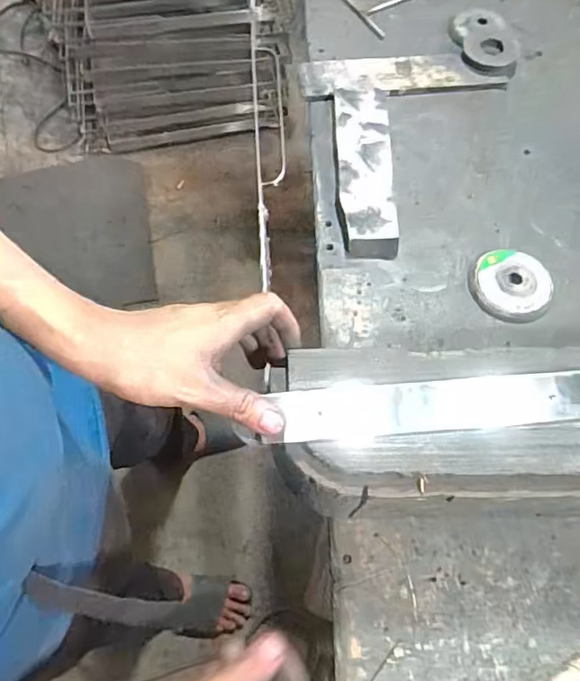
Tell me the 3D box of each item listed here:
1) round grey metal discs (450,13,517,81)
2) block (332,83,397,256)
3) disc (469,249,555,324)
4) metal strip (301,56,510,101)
[{"bbox_3d":[0.256,-0.388,0.720,0.077,0.018,0.122,-10,65,-2],"label":"round grey metal discs"},{"bbox_3d":[0.085,-0.207,0.638,0.064,0.029,0.252,1,65,3],"label":"block"},{"bbox_3d":[0.229,-0.059,0.574,0.082,0.011,0.081,-1,65,2],"label":"disc"},{"bbox_3d":[0.143,-0.338,0.704,0.250,0.011,0.066,-2,68,-1],"label":"metal strip"}]

